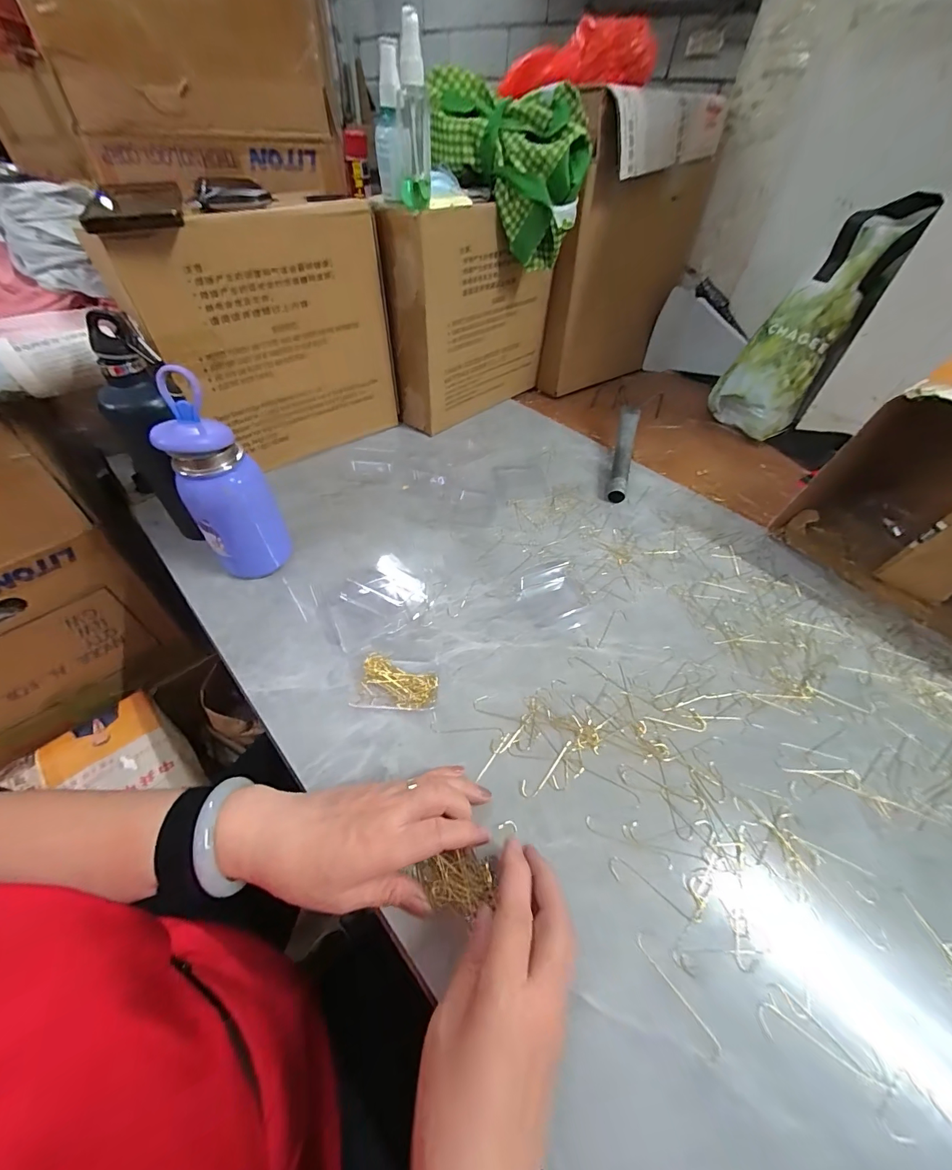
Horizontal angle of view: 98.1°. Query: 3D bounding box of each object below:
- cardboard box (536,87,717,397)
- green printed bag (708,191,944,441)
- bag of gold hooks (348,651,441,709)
[{"bbox_3d":[0.277,-0.570,0.745,0.355,0.360,0.057,-32,58,-28],"label":"cardboard box"},{"bbox_3d":[0.510,-0.399,0.631,0.083,0.332,0.124,-3,45,-35],"label":"green printed bag"},{"bbox_3d":[-0.071,0.089,0.375,0.072,0.014,0.051,5,49,0],"label":"bag of gold hooks"}]

